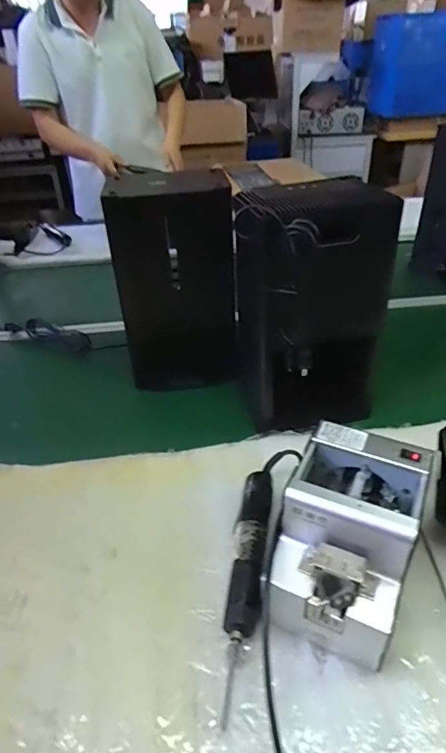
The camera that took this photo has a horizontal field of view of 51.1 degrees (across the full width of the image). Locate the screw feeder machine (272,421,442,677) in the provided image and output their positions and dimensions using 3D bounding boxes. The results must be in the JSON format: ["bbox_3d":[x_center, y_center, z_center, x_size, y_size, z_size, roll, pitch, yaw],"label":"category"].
[{"bbox_3d":[0.130,0.169,0.489,0.126,0.150,0.171,15,38,23],"label":"screw feeder machine"}]

